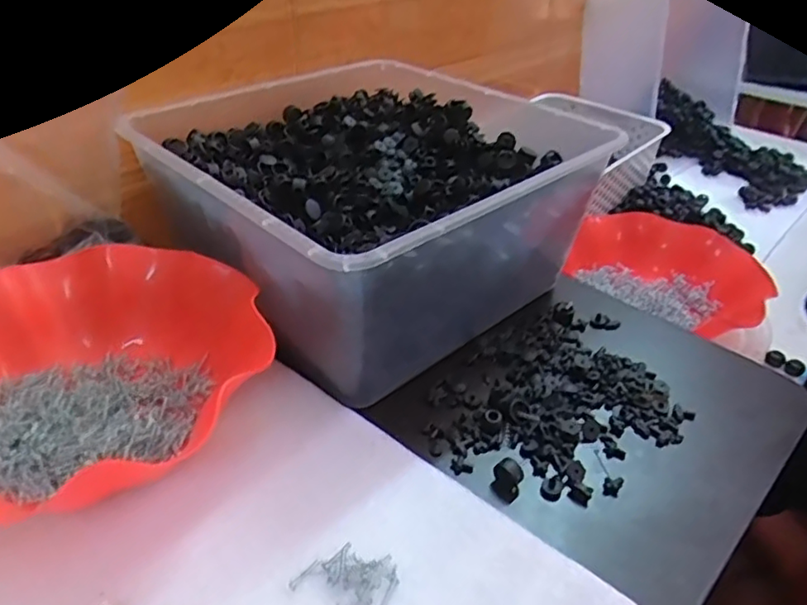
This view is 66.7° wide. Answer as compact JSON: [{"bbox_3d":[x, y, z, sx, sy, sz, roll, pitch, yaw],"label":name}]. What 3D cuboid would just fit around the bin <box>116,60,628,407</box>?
[{"bbox_3d":[-0.035,-0.088,0.516,0.304,0.132,0.288,31,45,34],"label":"bin"}]

